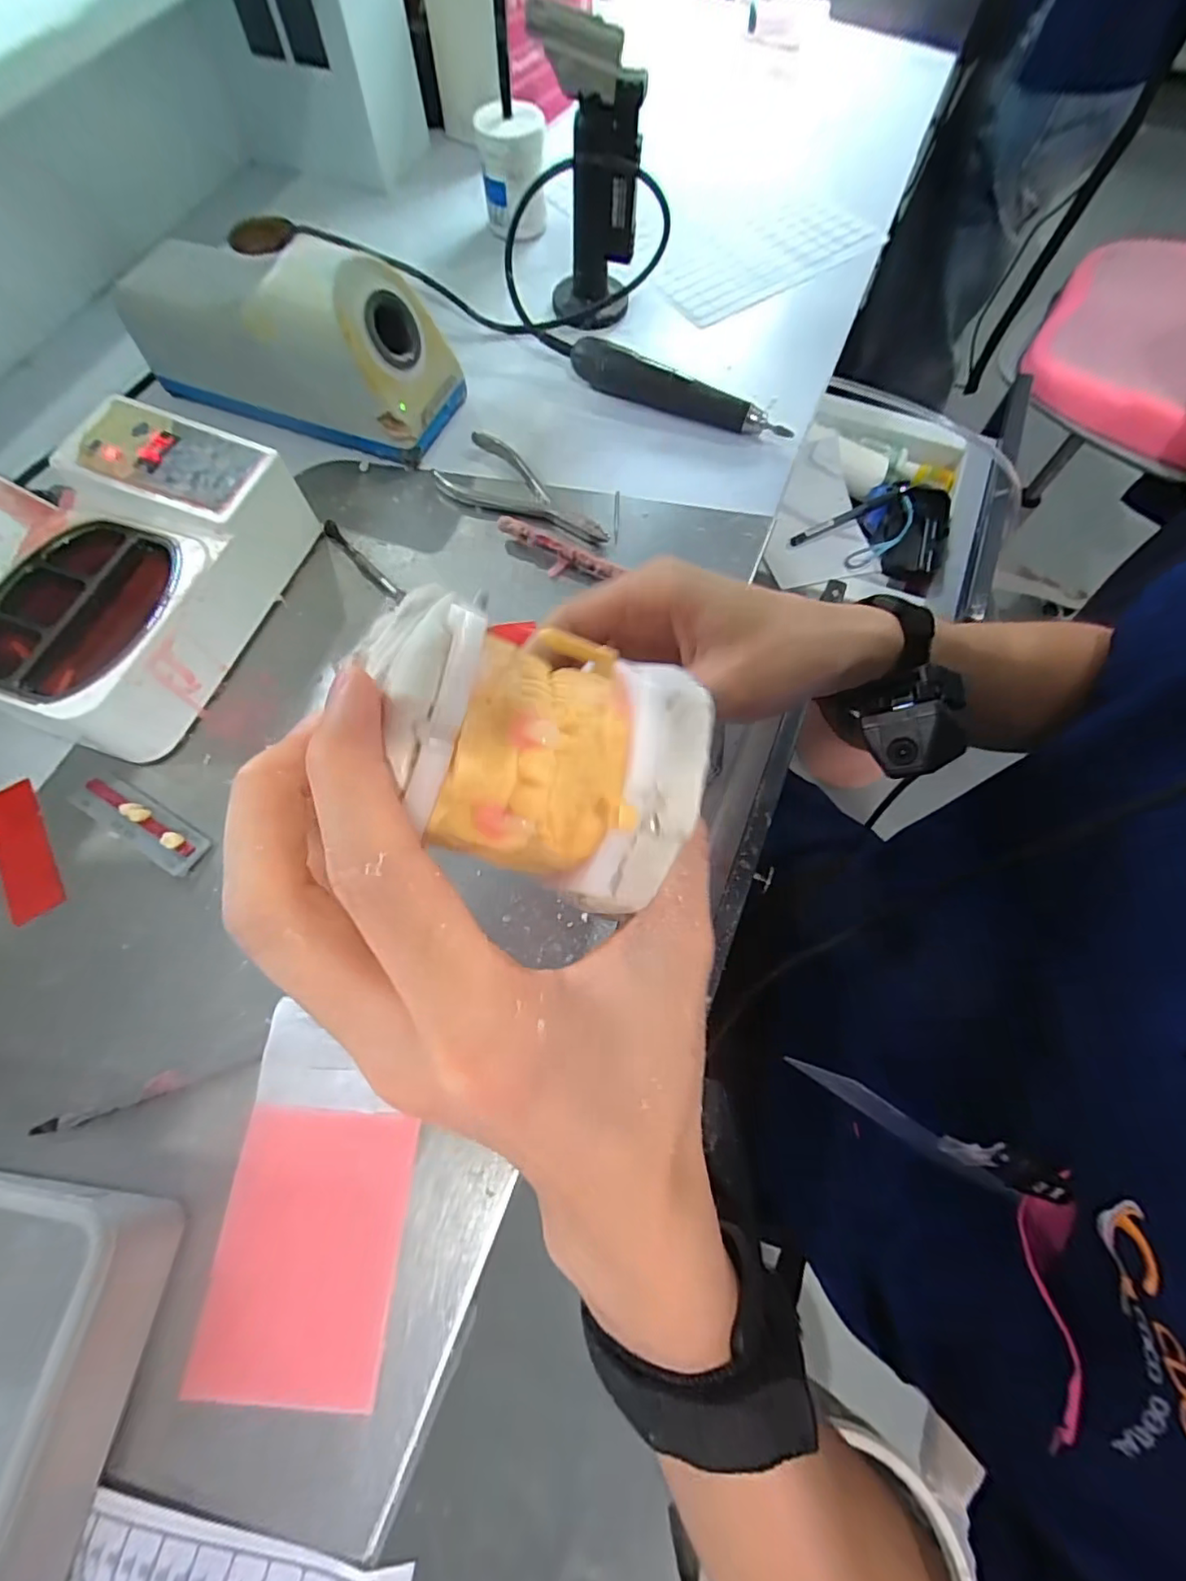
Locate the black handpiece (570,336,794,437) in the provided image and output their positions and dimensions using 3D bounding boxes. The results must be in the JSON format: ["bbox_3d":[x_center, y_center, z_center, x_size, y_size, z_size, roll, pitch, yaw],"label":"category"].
[{"bbox_3d":[0.060,-0.287,0.418,0.163,0.026,0.026,27,71,10],"label":"black handpiece"}]

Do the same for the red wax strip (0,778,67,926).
[{"bbox_3d":[-0.305,0.030,0.310,0.028,0.004,0.085,-36,70,-7],"label":"red wax strip"}]

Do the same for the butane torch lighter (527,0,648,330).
[{"bbox_3d":[0.000,-0.423,0.398,0.063,0.149,0.056,6,69,2],"label":"butane torch lighter"}]

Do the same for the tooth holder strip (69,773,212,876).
[{"bbox_3d":[-0.242,0.016,0.307,0.085,0.010,0.022,29,72,10],"label":"tooth holder strip"}]

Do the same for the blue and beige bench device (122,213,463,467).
[{"bbox_3d":[-0.204,-0.306,0.388,0.204,0.092,0.087,20,70,7],"label":"blue and beige bench device"}]

